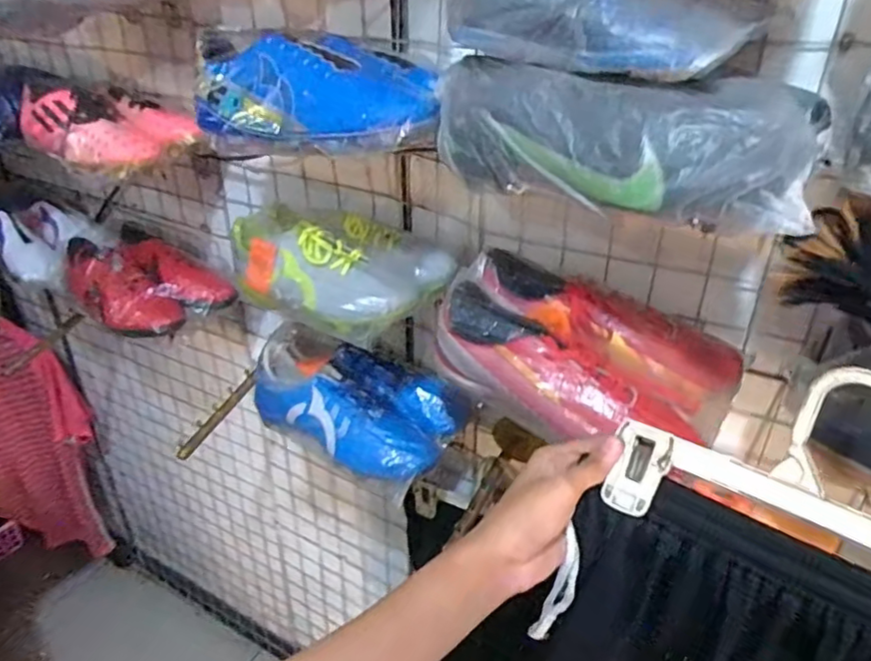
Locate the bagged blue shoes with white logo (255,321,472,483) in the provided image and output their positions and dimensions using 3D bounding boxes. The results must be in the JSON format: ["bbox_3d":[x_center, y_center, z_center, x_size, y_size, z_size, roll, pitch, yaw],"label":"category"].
[{"bbox_3d":[-0.099,0.078,0.753,0.259,0.090,0.150,16,34,24],"label":"bagged blue shoes with white logo"}]

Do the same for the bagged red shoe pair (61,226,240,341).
[{"bbox_3d":[-0.446,-0.083,0.902,0.251,0.086,0.162,27,40,37],"label":"bagged red shoe pair"}]

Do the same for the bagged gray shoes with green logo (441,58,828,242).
[{"bbox_3d":[0.142,-0.150,0.454,0.275,0.083,0.119,23,38,33],"label":"bagged gray shoes with green logo"}]

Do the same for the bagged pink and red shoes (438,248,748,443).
[{"bbox_3d":[0.135,0.013,0.546,0.264,0.085,0.161,14,34,21],"label":"bagged pink and red shoes"}]

